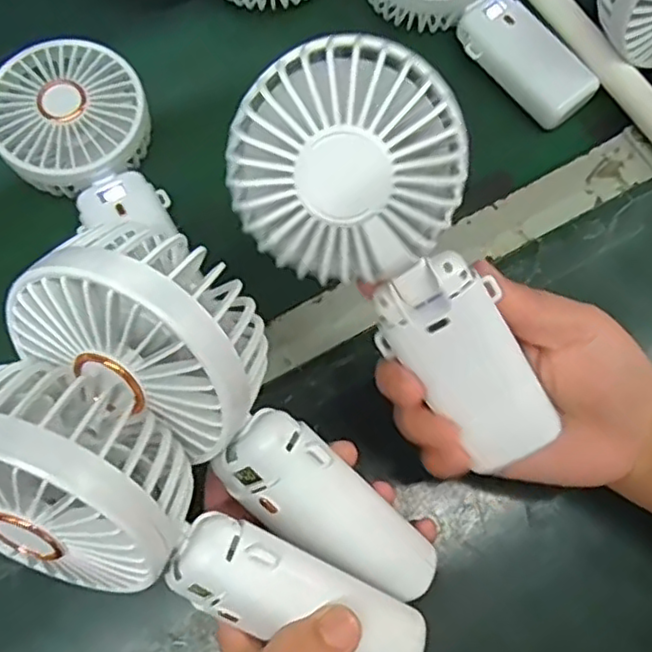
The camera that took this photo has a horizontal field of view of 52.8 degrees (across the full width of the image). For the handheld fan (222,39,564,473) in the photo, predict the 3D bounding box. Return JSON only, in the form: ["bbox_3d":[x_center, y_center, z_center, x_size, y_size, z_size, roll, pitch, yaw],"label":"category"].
[{"bbox_3d":[0.034,-0.026,0.260,0.079,0.042,0.172,-30,112,14],"label":"handheld fan"}]

